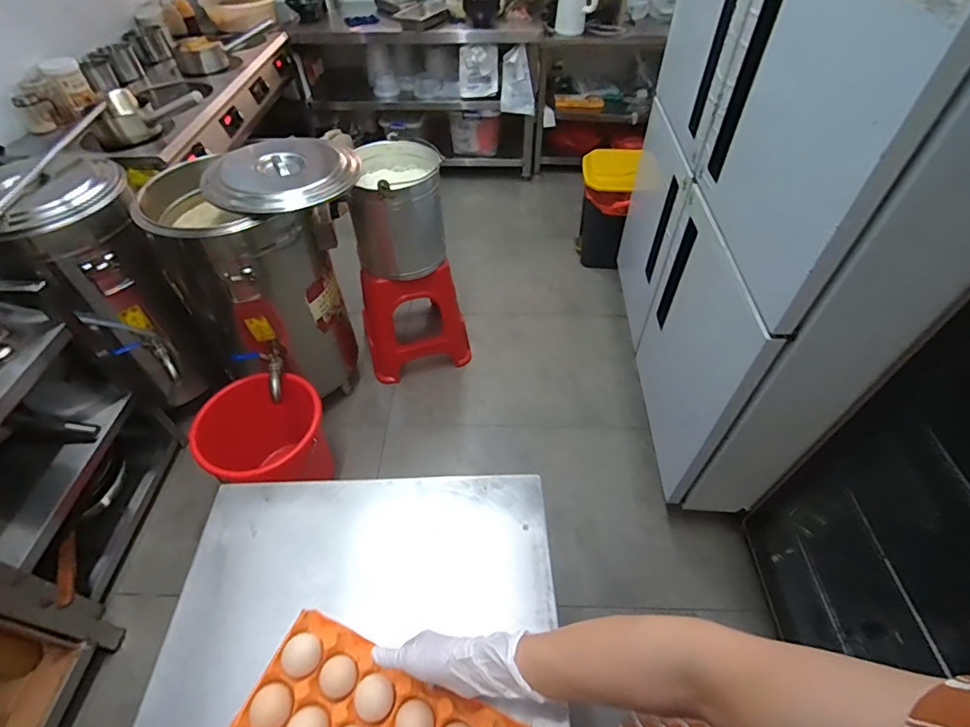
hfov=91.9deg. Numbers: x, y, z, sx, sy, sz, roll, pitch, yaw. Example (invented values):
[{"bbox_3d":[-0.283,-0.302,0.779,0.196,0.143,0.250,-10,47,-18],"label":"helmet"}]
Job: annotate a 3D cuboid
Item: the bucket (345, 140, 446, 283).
[{"bbox_3d":[-0.270,-0.479,1.485,0.273,0.344,0.292,-1,49,1],"label":"bucket"}]

